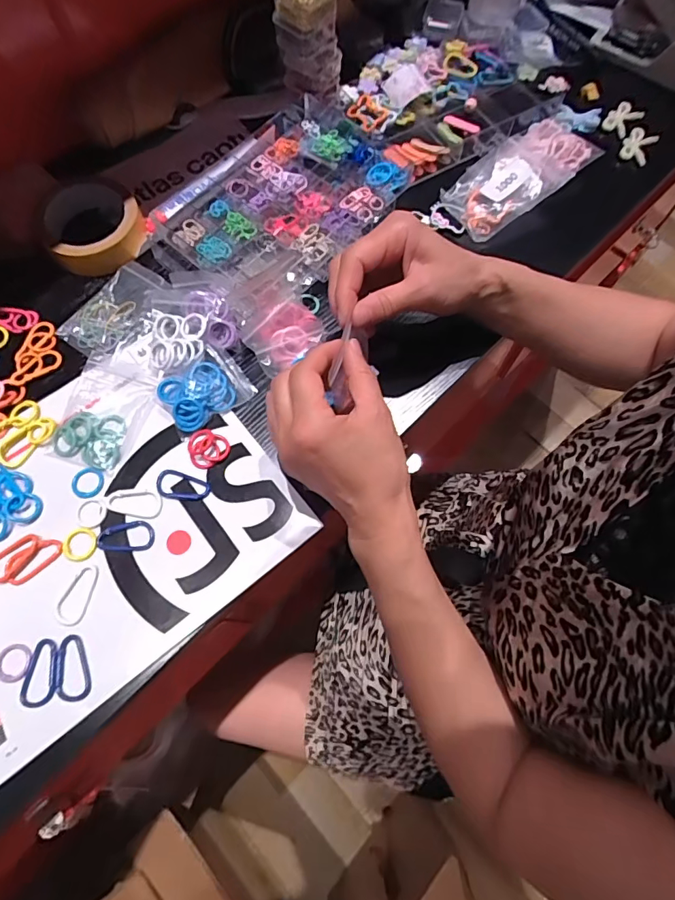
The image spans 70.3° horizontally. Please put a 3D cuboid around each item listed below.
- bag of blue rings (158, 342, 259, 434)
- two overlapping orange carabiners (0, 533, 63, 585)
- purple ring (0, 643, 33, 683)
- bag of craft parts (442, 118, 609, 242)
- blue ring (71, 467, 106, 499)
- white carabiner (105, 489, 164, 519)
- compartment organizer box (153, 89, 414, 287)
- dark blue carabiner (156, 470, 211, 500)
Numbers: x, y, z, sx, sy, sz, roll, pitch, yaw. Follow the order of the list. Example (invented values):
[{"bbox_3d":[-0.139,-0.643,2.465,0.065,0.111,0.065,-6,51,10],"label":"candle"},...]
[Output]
[{"bbox_3d":[-0.116,-0.053,0.415,0.069,0.017,0.055,-36,75,-13],"label":"bag of blue rings"},{"bbox_3d":[-0.244,0.084,0.371,0.054,0.004,0.032,-39,76,-14],"label":"two overlapping orange carabiners"},{"bbox_3d":[-0.236,0.154,0.348,0.026,0.004,0.026,0,71,-1],"label":"purple ring"},{"bbox_3d":[0.188,-0.284,0.489,0.168,0.022,0.075,-39,76,-14],"label":"bag of craft parts"},{"bbox_3d":[-0.205,0.027,0.393,0.025,0.004,0.025,0,71,-1],"label":"blue ring"},{"bbox_3d":[-0.166,0.041,0.389,0.047,0.004,0.023,14,71,4],"label":"white carabiner"},{"bbox_3d":[-0.043,-0.242,0.462,0.231,0.034,0.151,-42,77,-14],"label":"compartment organizer box"},{"bbox_3d":[-0.128,0.029,0.394,0.044,0.004,0.023,12,71,3],"label":"dark blue carabiner"}]

